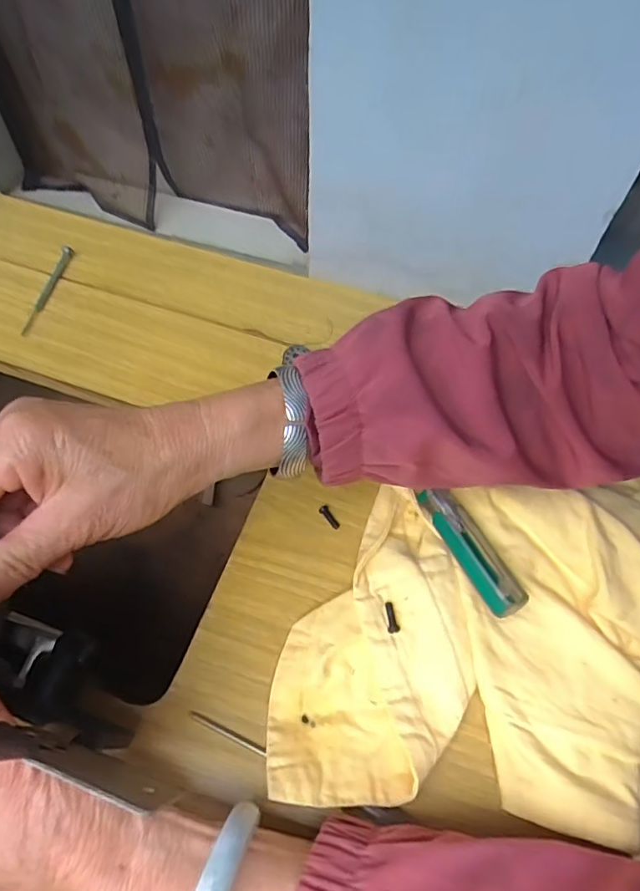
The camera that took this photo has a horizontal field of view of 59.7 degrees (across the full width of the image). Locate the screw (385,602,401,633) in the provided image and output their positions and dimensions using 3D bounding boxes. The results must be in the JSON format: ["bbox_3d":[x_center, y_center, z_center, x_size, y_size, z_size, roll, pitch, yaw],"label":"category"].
[{"bbox_3d":[0.043,0.102,0.331,0.008,0.004,0.018,-1,60,-3],"label":"screw"}]

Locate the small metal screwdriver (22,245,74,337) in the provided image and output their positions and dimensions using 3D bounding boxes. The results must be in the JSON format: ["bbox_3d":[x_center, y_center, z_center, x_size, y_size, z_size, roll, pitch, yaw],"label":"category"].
[{"bbox_3d":[-0.234,-0.135,0.478,0.009,0.008,0.099,8,60,3],"label":"small metal screwdriver"}]

